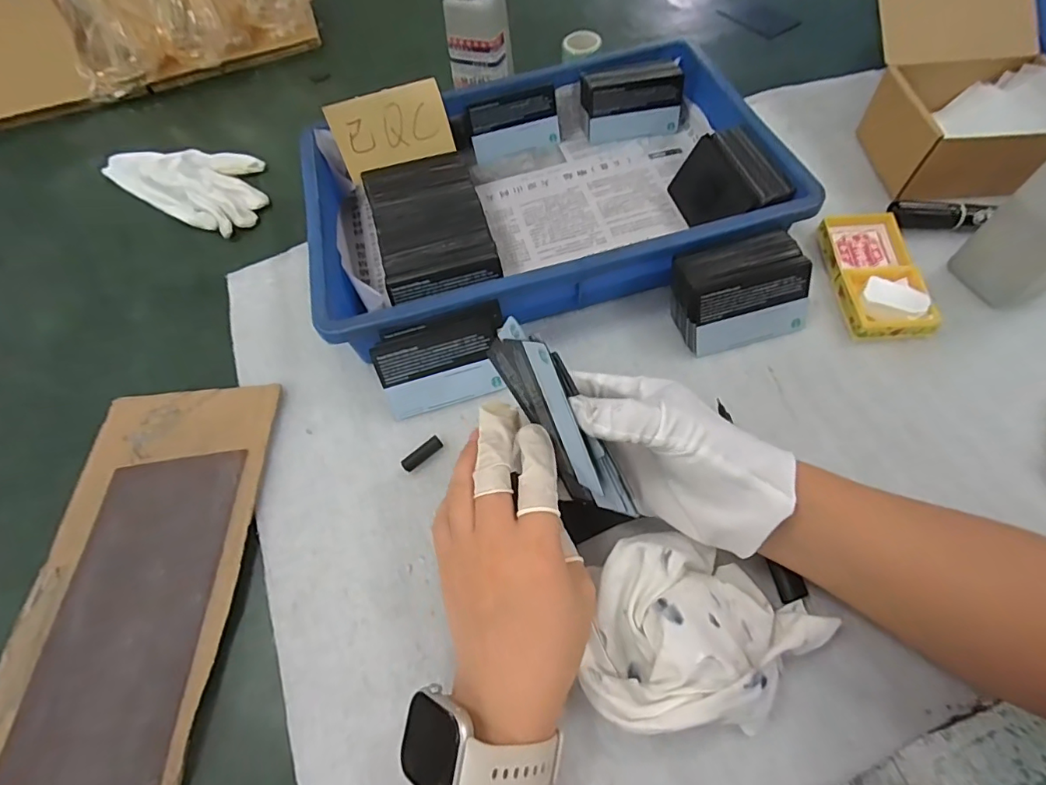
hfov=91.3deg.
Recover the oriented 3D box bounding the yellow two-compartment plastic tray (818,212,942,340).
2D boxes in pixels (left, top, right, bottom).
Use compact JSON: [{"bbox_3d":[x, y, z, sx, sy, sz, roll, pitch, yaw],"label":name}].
[{"bbox_3d":[0.269,-0.095,0.395,0.056,0.023,0.117,-2,62,2],"label":"yellow two-compartment plastic tray"}]

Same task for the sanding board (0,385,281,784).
[{"bbox_3d":[-0.250,0.119,0.327,0.133,0.011,0.277,-3,62,2],"label":"sanding board"}]

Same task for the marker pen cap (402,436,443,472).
[{"bbox_3d":[-0.070,0.043,0.356,0.030,0.009,0.009,-37,66,-15],"label":"marker pen cap"}]

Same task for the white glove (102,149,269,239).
[{"bbox_3d":[-0.338,-0.220,0.520,0.190,0.028,0.093,21,65,14],"label":"white glove"}]

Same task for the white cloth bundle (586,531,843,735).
[{"bbox_3d":[0.095,0.128,0.271,0.125,0.046,0.094,5,62,6],"label":"white cloth bundle"}]

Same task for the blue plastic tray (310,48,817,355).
[{"bbox_3d":[0.009,-0.170,0.434,0.363,0.067,0.244,-16,62,-5],"label":"blue plastic tray"}]

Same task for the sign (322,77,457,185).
[{"bbox_3d":[-0.109,-0.218,0.425,0.093,0.057,0.004,-18,34,-1],"label":"sign"}]

